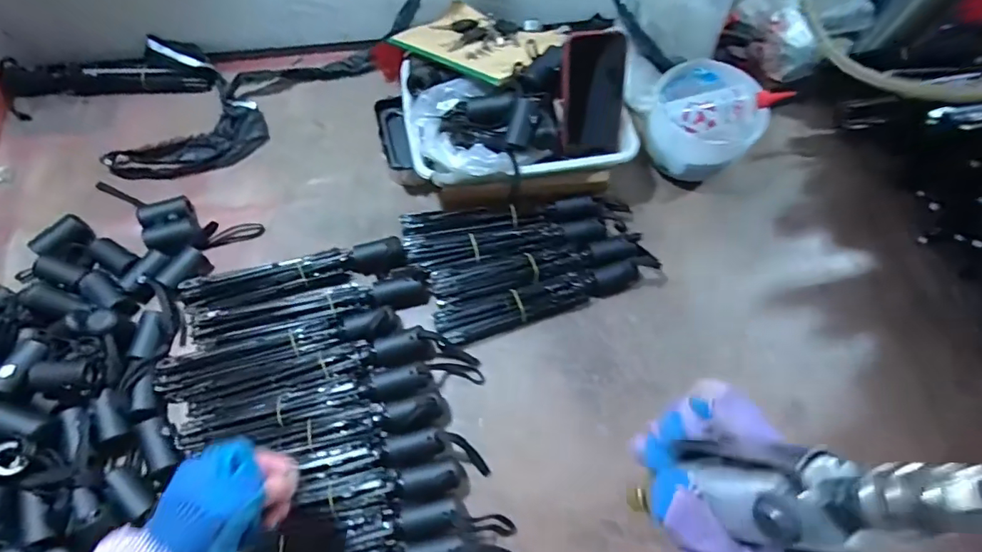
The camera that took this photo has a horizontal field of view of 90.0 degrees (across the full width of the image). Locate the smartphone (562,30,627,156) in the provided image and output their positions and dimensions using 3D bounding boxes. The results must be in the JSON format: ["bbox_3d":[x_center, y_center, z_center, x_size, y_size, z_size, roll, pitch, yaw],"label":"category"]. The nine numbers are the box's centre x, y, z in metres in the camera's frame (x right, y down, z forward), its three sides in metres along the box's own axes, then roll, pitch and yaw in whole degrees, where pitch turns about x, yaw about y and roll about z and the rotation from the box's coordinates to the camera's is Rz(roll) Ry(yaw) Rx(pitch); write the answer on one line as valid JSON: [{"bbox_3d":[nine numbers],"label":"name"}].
[{"bbox_3d":[0.130,-0.229,0.624,0.078,0.145,0.008,-6,25,-2],"label":"smartphone"}]

